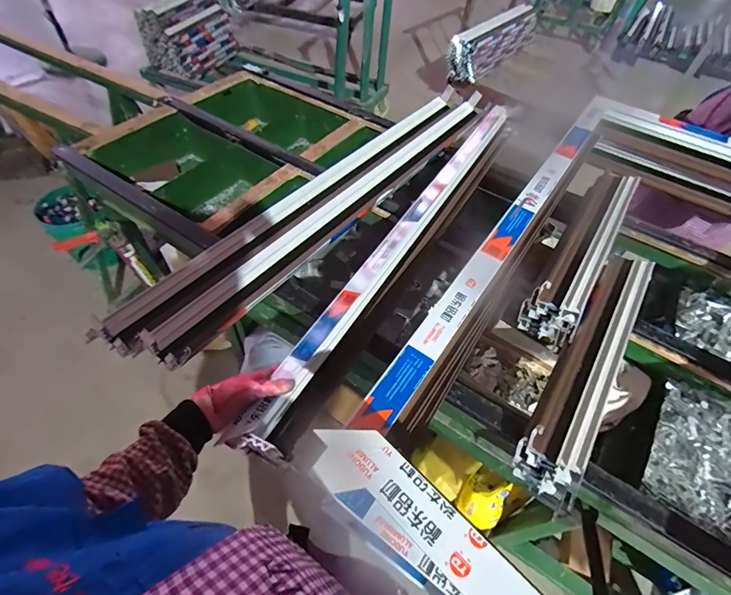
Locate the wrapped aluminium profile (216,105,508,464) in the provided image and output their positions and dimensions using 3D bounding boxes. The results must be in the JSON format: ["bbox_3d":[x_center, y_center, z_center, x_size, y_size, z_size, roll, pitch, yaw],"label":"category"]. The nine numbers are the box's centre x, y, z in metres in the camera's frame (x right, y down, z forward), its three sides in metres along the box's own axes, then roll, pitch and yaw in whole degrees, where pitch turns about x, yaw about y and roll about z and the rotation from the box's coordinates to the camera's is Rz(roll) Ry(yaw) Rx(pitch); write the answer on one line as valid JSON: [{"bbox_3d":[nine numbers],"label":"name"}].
[{"bbox_3d":[0.108,-0.132,0.805,0.079,0.070,1.047,27,56,16],"label":"wrapped aluminium profile"}]

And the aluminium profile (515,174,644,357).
[{"bbox_3d":[0.463,-0.108,0.811,0.106,0.082,0.511,31,56,19],"label":"aluminium profile"}]

